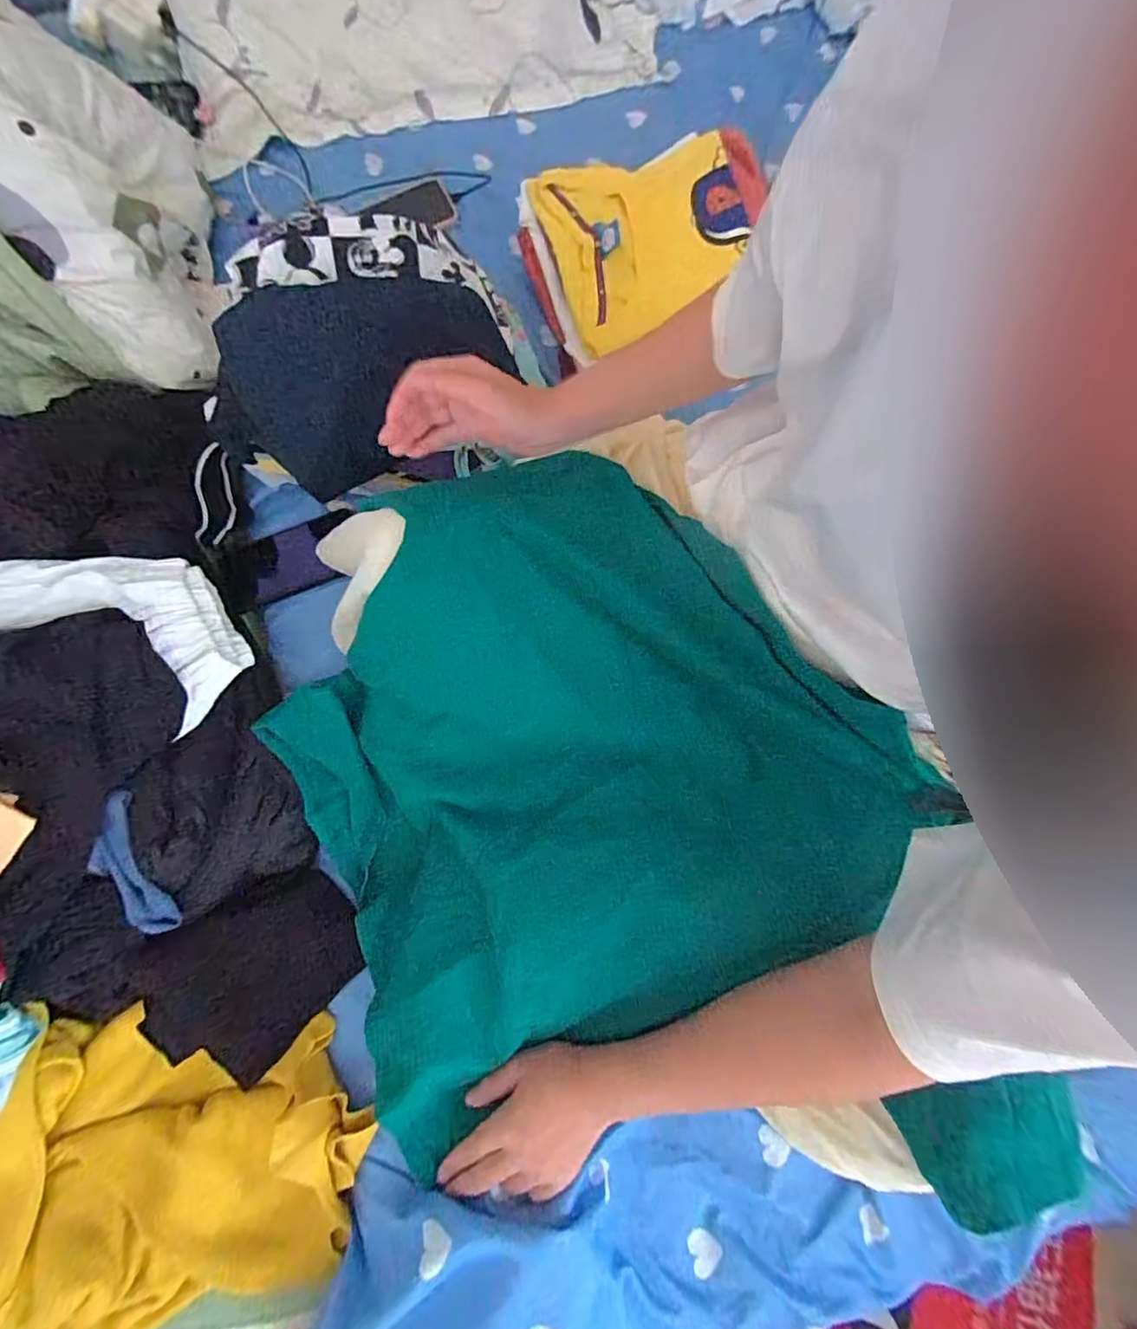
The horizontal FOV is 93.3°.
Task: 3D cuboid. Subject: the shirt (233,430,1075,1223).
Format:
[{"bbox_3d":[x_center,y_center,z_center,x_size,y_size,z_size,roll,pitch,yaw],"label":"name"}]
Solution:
[{"bbox_3d":[0.007,0.119,0.445,0.475,0.148,0.586,-25,77,-4],"label":"shirt"}]

